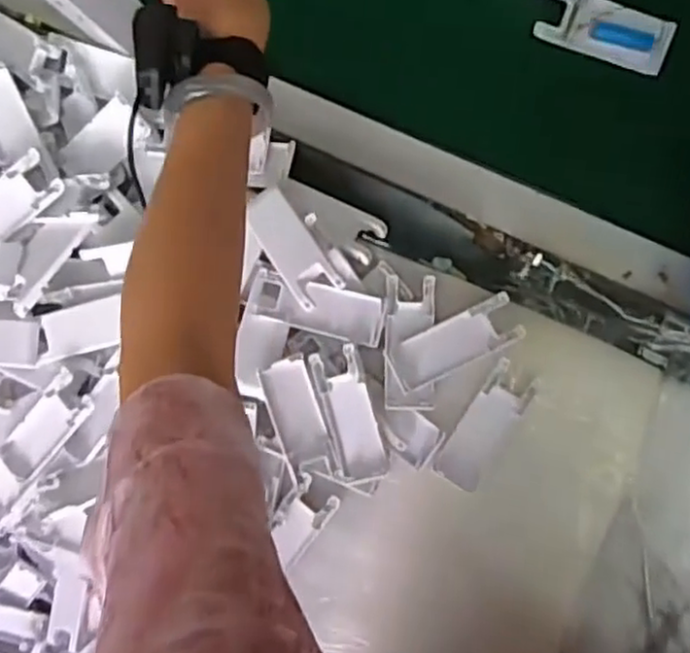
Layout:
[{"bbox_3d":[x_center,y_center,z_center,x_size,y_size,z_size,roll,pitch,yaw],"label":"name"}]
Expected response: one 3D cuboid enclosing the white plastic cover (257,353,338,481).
[{"bbox_3d":[-0.037,0.071,0.547,0.040,0.011,0.091,-16,98,-7],"label":"white plastic cover"}]

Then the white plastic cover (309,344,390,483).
[{"bbox_3d":[0.002,0.070,0.547,0.044,0.011,0.101,-16,87,8],"label":"white plastic cover"}]

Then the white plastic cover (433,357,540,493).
[{"bbox_3d":[0.110,0.077,0.538,0.037,0.008,0.100,32,93,7],"label":"white plastic cover"}]

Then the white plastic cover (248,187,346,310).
[{"bbox_3d":[-0.042,-0.061,0.542,0.040,0.010,0.094,-36,78,7],"label":"white plastic cover"}]

